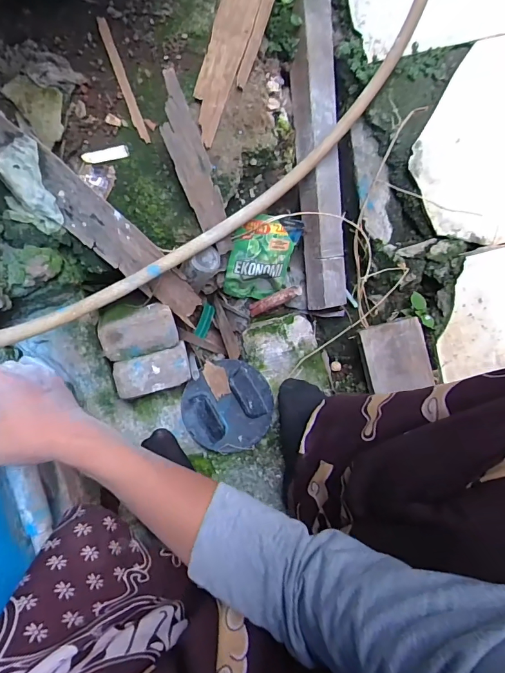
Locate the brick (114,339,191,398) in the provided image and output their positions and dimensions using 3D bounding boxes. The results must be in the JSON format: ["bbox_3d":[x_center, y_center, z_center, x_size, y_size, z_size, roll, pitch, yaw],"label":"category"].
[{"bbox_3d":[-0.145,0.051,0.584,0.106,0.032,0.055,-17,96,-7],"label":"brick"}]

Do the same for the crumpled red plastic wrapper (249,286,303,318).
[{"bbox_3d":[0.036,-0.062,0.683,0.100,0.030,0.022,-22,99,37],"label":"crumpled red plastic wrapper"}]

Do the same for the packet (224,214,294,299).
[{"bbox_3d":[0.011,-0.118,0.639,0.095,0.022,0.151,7,134,-9],"label":"packet"}]

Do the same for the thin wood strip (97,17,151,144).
[{"bbox_3d":[-0.169,-0.333,0.520,0.013,0.009,0.155,-21,97,-7],"label":"thin wood strip"}]

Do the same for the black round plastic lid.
[{"bbox_3d":[-0.038,0.109,0.616,0.136,0.025,0.135,-1,94,-9],"label":"black round plastic lid"}]

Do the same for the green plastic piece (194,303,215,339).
[{"bbox_3d":[-0.087,-0.029,0.730,0.026,0.006,0.062,23,92,32],"label":"green plastic piece"}]

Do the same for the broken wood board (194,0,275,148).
[{"bbox_3d":[-0.011,-0.420,0.515,0.063,0.020,0.328,17,91,-9],"label":"broken wood board"}]

